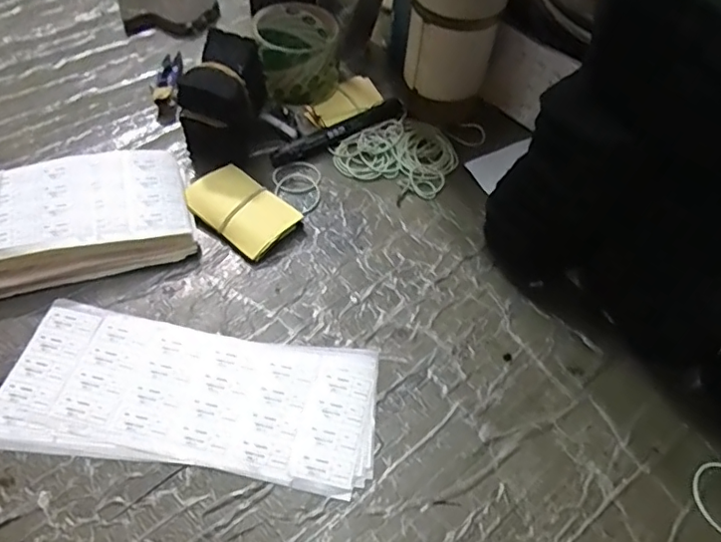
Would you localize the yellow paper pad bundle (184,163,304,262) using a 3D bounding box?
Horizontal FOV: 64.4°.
[{"bbox_3d":[-0.105,-0.053,0.503,0.092,0.018,0.059,34,59,19],"label":"yellow paper pad bundle"}]

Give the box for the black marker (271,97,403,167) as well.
[{"bbox_3d":[-0.021,-0.137,0.565,0.145,0.019,0.020,-26,60,-22],"label":"black marker"}]

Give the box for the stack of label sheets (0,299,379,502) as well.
[{"bbox_3d":[-0.119,0.087,0.410,0.257,0.004,0.108,8,54,1],"label":"stack of label sheets"}]

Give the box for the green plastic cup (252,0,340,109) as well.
[{"bbox_3d":[-0.062,-0.217,0.577,0.077,0.069,0.083,2,54,-3],"label":"green plastic cup"}]

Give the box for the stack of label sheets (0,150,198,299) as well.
[{"bbox_3d":[-0.291,-0.032,0.464,0.293,0.041,0.105,-13,56,-14],"label":"stack of label sheets"}]

